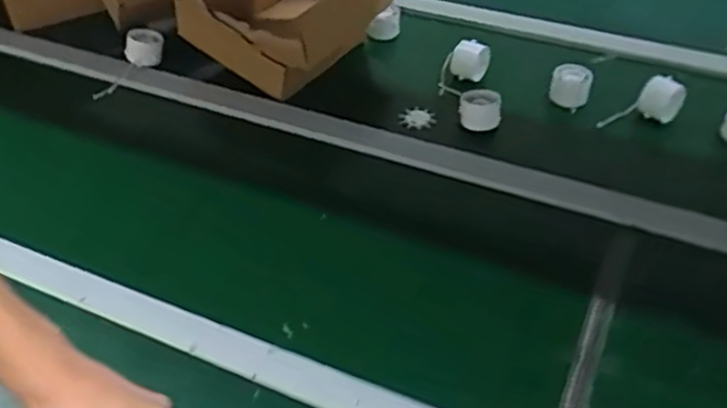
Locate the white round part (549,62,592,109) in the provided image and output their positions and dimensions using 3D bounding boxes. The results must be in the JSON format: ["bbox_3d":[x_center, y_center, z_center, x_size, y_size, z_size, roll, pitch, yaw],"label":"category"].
[{"bbox_3d":[0.275,-0.157,0.944,0.050,0.051,0.050,-1,44,1],"label":"white round part"}]

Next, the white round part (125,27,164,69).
[{"bbox_3d":[-0.318,-0.225,1.033,0.057,0.045,0.054,-13,45,-11],"label":"white round part"}]

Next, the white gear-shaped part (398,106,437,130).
[{"bbox_3d":[0.070,-0.113,0.935,0.044,0.018,0.031,-5,44,-4],"label":"white gear-shaped part"}]

